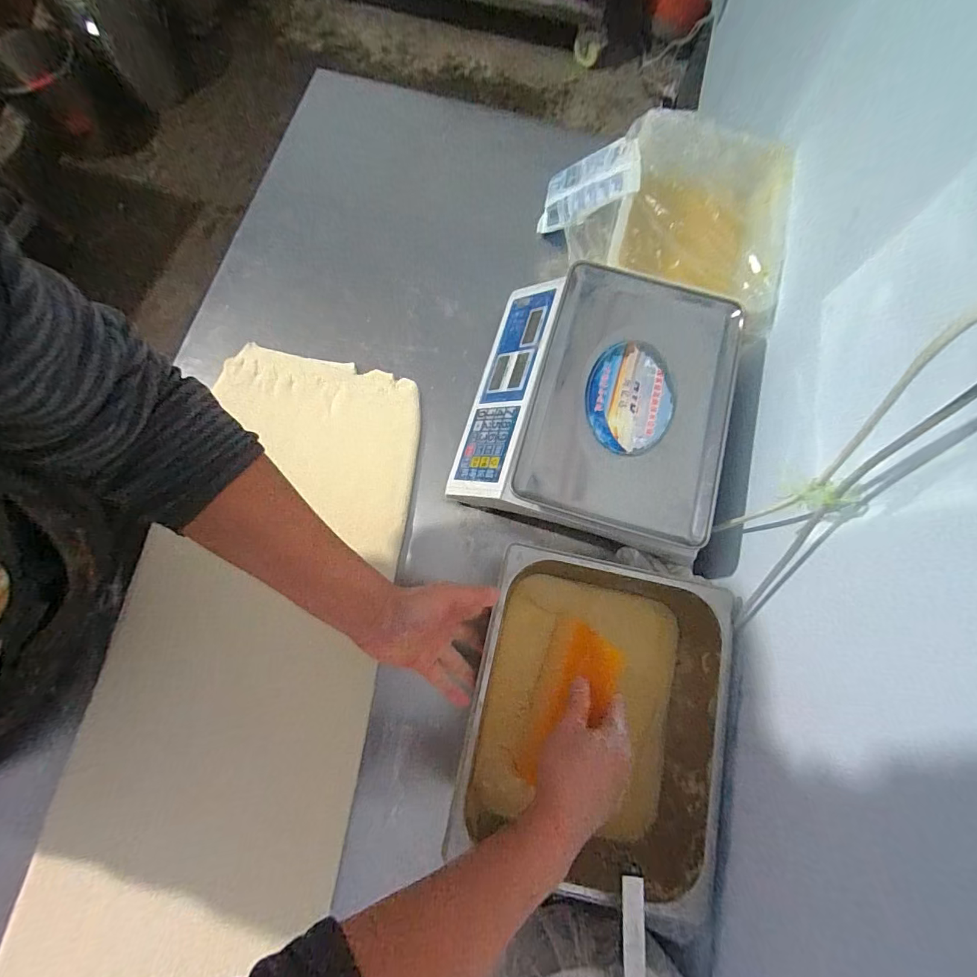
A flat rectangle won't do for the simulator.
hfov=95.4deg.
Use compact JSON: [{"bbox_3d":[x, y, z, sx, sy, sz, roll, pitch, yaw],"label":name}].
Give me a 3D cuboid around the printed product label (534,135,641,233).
[{"bbox_3d":[0.154,-0.478,0.703,0.164,0.014,0.110,-9,75,33],"label":"printed product label"}]

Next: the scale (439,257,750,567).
[{"bbox_3d":[0.140,-0.107,0.596,0.327,0.129,0.357,14,71,2],"label":"scale"}]

